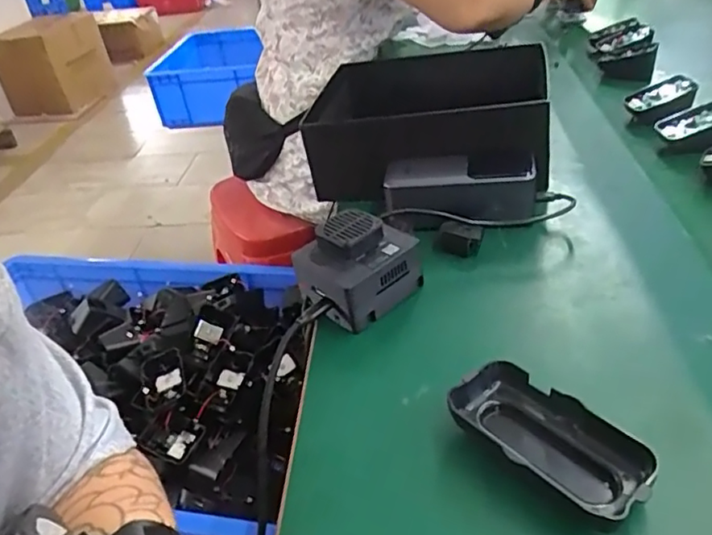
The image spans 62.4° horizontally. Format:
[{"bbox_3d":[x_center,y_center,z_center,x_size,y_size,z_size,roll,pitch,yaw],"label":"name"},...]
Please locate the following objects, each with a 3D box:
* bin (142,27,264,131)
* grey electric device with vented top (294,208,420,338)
[{"bbox_3d":[-0.388,-0.507,1.581,0.270,0.139,0.378,-8,36,1],"label":"bin"},{"bbox_3d":[0.001,-0.001,0.456,0.075,0.057,0.071,-33,43,-29],"label":"grey electric device with vented top"}]

